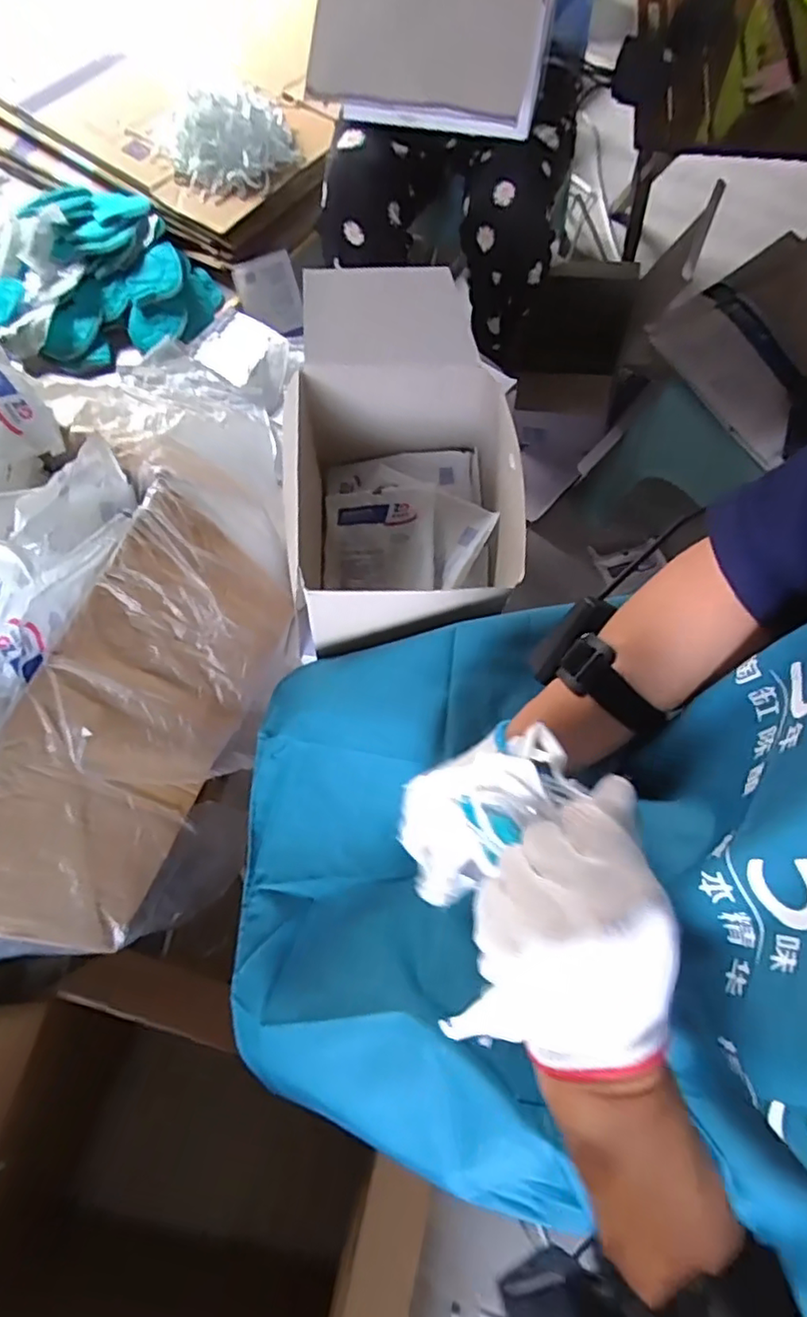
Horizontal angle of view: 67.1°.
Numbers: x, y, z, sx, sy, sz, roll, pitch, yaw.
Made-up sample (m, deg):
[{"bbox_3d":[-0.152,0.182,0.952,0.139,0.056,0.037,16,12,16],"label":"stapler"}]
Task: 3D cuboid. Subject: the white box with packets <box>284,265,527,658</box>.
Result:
[{"bbox_3d":[0.002,-0.193,0.646,0.227,0.196,0.351,-8,69,-2],"label":"white box with packets"}]

